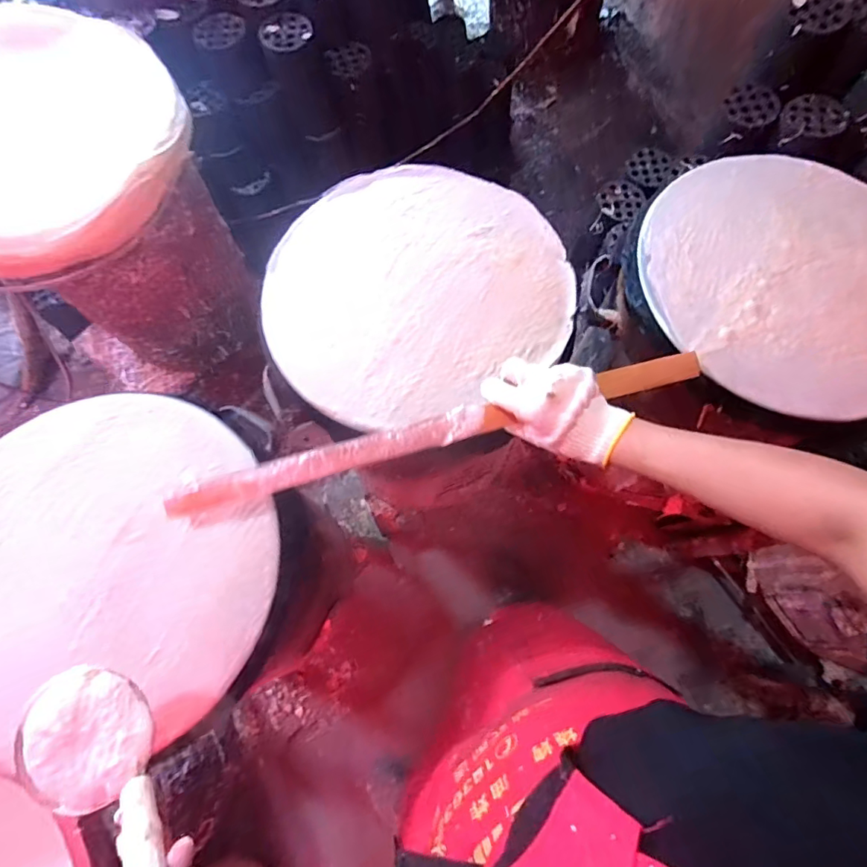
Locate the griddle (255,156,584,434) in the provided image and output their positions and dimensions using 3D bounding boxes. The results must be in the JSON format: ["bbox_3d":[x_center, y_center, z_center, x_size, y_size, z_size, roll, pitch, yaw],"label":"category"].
[{"bbox_3d":[-0.027,-0.189,0.606,0.362,0.016,0.334,0,73,0],"label":"griddle"}]

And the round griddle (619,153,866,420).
[{"bbox_3d":[0.432,-0.189,0.598,0.350,0.028,0.362,0,73,0],"label":"round griddle"}]

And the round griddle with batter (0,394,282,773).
[{"bbox_3d":[-0.353,0.125,0.503,0.371,0.031,0.333,-6,73,-2],"label":"round griddle with batter"}]

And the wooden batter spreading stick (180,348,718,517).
[{"bbox_3d":[0.013,-0.004,0.516,0.562,0.021,0.032,-15,73,-6],"label":"wooden batter spreading stick"}]

